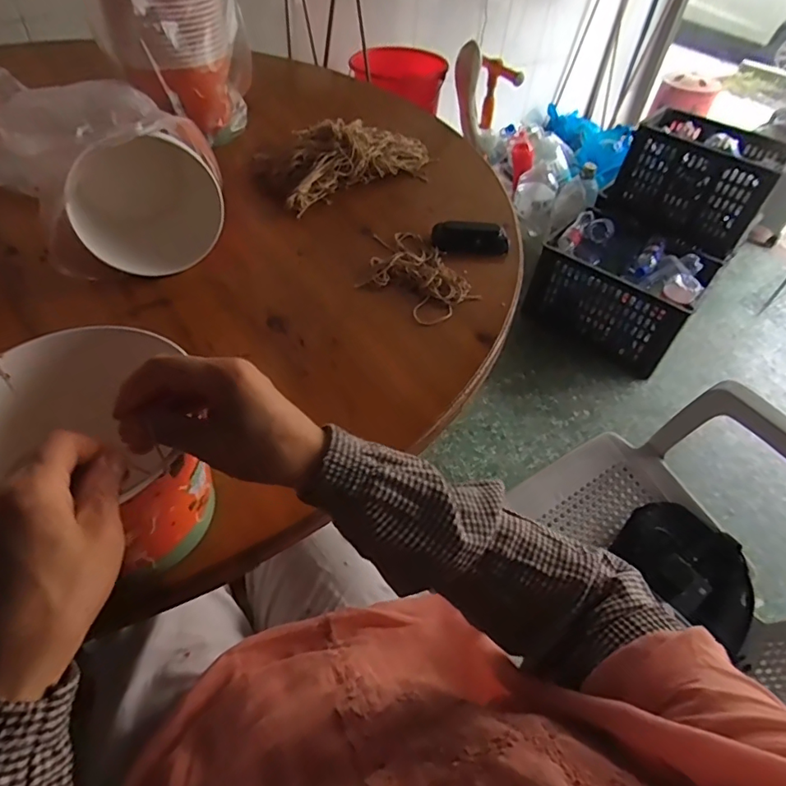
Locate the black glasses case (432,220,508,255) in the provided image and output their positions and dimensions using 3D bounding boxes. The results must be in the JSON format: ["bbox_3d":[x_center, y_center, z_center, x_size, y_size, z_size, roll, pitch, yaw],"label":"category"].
[{"bbox_3d":[0.112,-0.225,0.728,0.106,0.035,0.042,3,50,-3],"label":"black glasses case"}]

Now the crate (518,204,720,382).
[{"bbox_3d":[0.747,-0.369,1.710,0.473,0.321,0.393,28,53,18],"label":"crate"}]

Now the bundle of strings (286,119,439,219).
[{"bbox_3d":[-0.060,-0.386,0.818,0.281,0.086,0.127,-25,56,-24],"label":"bundle of strings"}]

